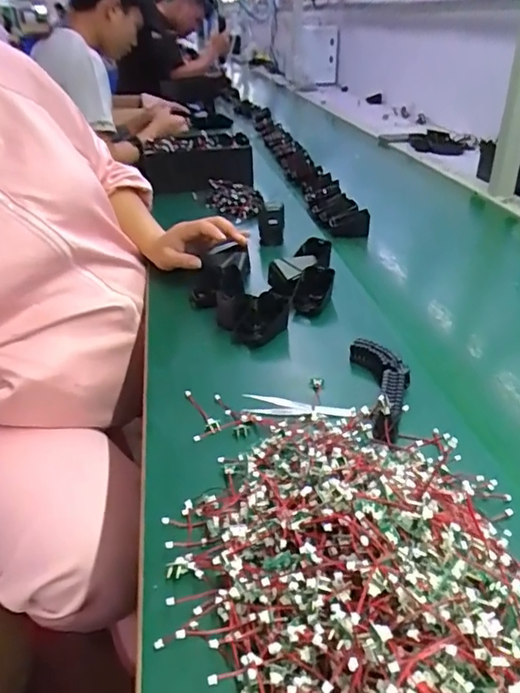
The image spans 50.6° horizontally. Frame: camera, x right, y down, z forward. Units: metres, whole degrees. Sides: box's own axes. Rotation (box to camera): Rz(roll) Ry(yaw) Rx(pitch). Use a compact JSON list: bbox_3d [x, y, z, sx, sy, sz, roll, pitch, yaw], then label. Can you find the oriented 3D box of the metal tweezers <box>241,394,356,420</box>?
[{"bbox_3d":[0.037,0.057,0.527,0.105,0.012,0.021,2,31,4],"label":"metal tweezers"}]

